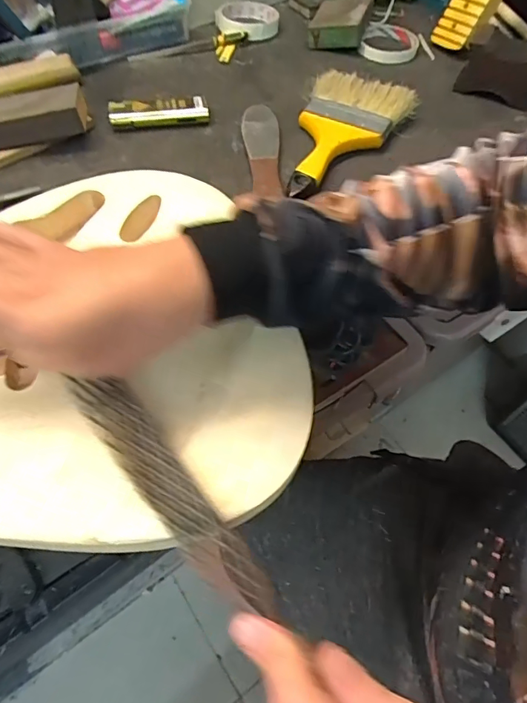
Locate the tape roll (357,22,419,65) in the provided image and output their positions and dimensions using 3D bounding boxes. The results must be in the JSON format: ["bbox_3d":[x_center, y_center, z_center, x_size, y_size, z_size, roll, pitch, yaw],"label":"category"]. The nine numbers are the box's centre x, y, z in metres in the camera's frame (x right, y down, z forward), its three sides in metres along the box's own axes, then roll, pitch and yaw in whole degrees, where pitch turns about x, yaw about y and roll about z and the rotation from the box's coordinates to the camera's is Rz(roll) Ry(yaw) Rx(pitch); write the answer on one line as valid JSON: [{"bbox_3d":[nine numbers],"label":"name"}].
[{"bbox_3d":[0.176,-0.432,0.634,0.077,0.023,0.089,13,58,6],"label":"tape roll"}]

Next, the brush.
[{"bbox_3d":[0.068,-0.244,0.495,0.108,0.025,0.214,34,62,18],"label":"brush"}]

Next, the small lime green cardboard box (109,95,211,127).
[{"bbox_3d":[-0.117,-0.270,0.513,0.108,0.015,0.036,-6,58,-6],"label":"small lime green cardboard box"}]

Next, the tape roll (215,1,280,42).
[{"bbox_3d":[-0.025,-0.467,0.643,0.076,0.025,0.085,34,62,18],"label":"tape roll"}]

